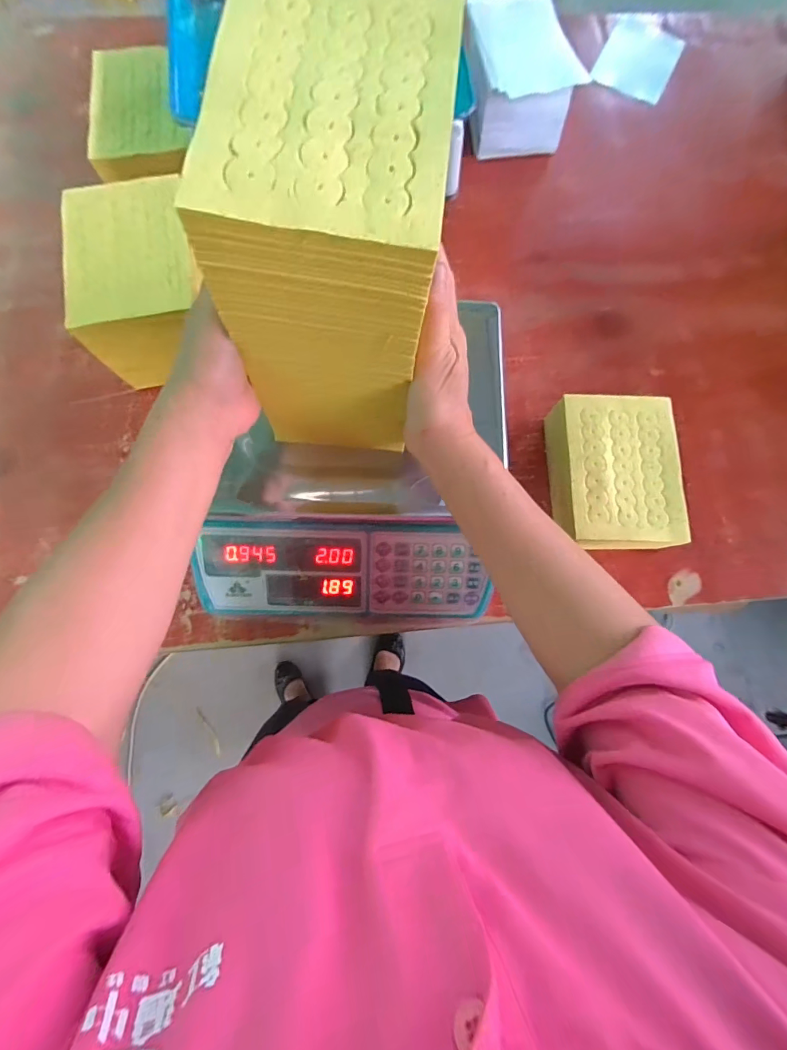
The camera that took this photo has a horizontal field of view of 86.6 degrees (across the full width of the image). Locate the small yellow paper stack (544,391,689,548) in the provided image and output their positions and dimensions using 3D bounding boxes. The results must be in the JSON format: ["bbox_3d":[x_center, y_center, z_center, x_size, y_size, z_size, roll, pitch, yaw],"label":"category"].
[{"bbox_3d":[0.240,-0.053,0.466,0.124,0.058,0.165,1,77,0],"label":"small yellow paper stack"}]

